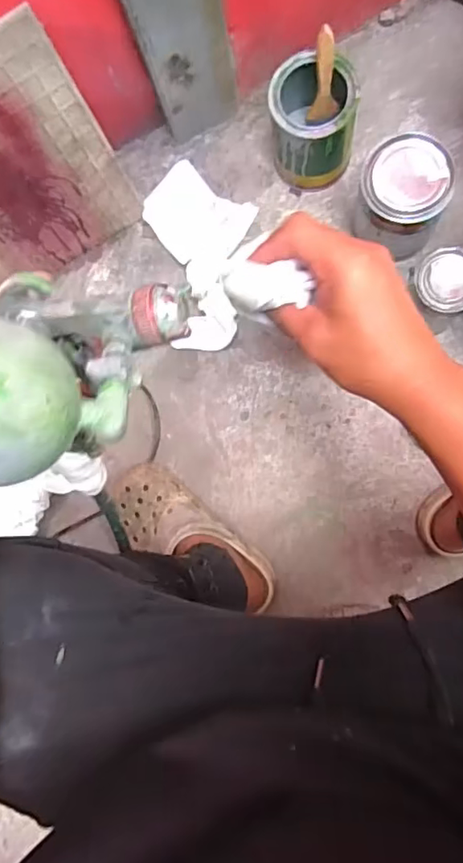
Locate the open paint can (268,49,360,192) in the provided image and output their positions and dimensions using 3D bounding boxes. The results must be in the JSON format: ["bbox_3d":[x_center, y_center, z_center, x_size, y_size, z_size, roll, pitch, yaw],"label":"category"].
[{"bbox_3d":[0.104,-0.390,0.713,0.102,0.135,0.104,0,86,7],"label":"open paint can"}]

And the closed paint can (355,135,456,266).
[{"bbox_3d":[0.209,-0.281,0.692,0.097,0.135,0.098,0,86,7],"label":"closed paint can"}]

